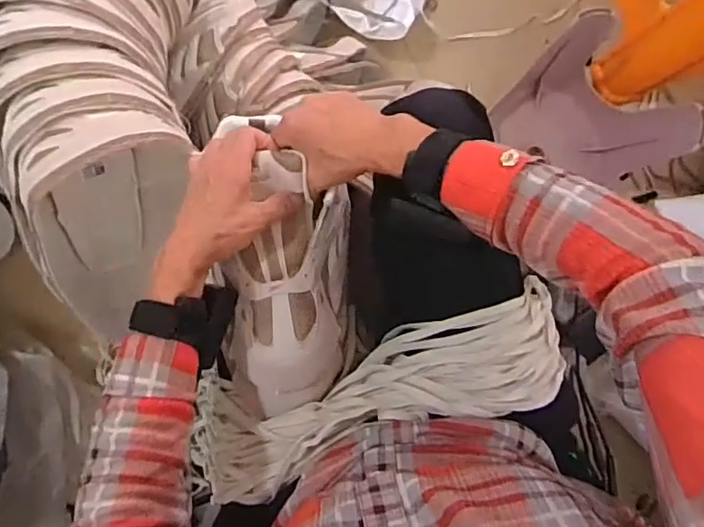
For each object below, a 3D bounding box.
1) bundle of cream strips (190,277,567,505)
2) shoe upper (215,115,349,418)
[{"bbox_3d":[0.023,0.116,0.505,0.352,0.083,0.096,-19,93,-6],"label":"bundle of cream strips"},{"bbox_3d":[-0.057,0.009,0.501,0.110,0.070,0.241,1,91,-7],"label":"shoe upper"}]

